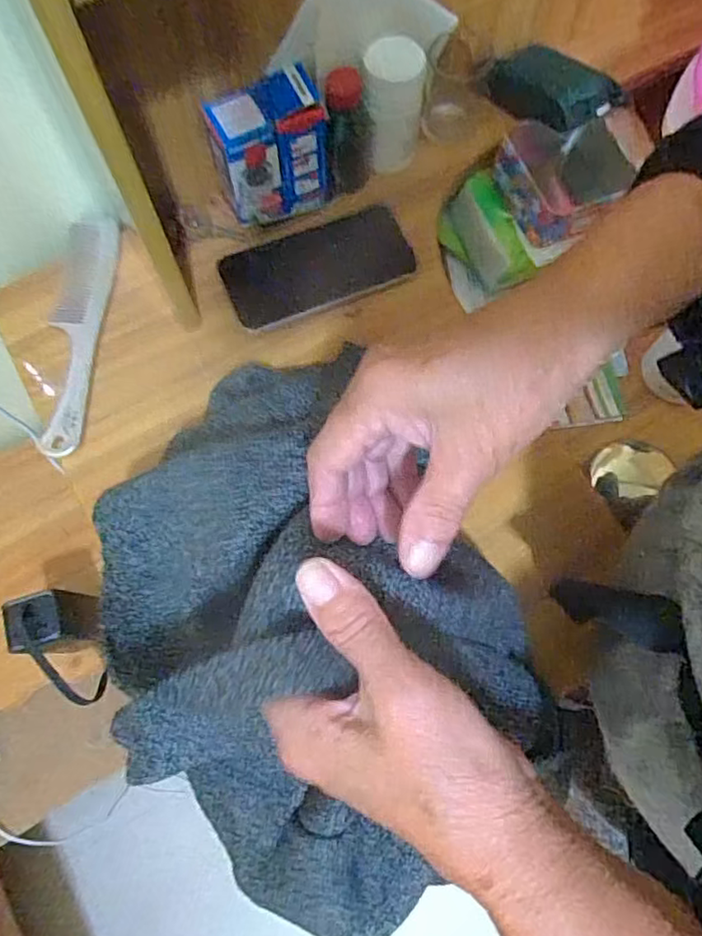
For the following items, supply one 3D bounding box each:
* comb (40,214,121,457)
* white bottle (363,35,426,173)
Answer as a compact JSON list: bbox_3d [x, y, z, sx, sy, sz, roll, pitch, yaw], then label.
[{"bbox_3d":[-0.226,-0.114,0.512,0.040,0.008,0.216,2,72,0],"label":"comb"},{"bbox_3d":[0.036,-0.305,0.525,0.049,0.088,0.049,3,72,0],"label":"white bottle"}]

